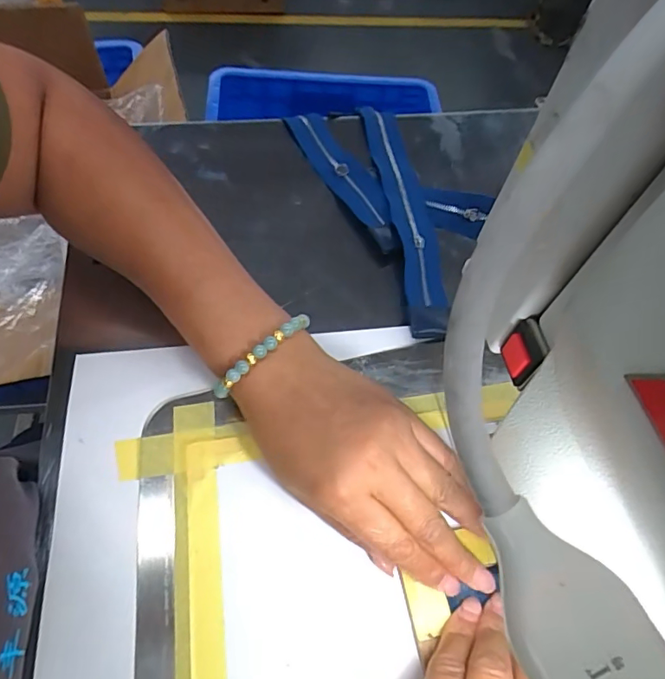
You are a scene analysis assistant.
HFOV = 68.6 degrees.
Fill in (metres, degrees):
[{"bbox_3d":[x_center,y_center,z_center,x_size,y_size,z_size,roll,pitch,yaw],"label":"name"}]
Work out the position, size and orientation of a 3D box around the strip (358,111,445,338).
[{"bbox_3d":[0.057,-0.107,0.389,0.032,0.008,0.244,-3,60,-8],"label":"strip"}]

